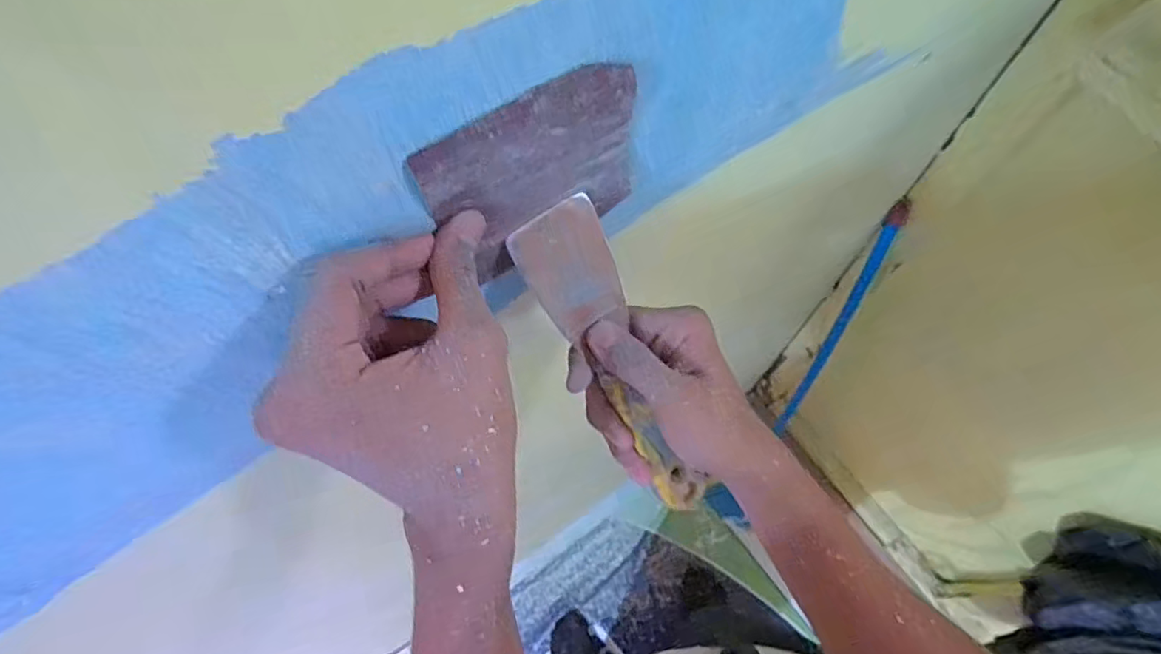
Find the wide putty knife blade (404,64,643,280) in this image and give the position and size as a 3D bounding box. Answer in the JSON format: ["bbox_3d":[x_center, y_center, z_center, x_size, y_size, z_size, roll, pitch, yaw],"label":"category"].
[{"bbox_3d":[-0.018,-0.066,0.248,0.097,0.087,0.008,-35,69,-12],"label":"wide putty knife blade"}]

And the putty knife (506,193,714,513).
[{"bbox_3d":[0.020,0.026,0.306,0.045,0.011,0.188,-27,107,-9],"label":"putty knife"}]

